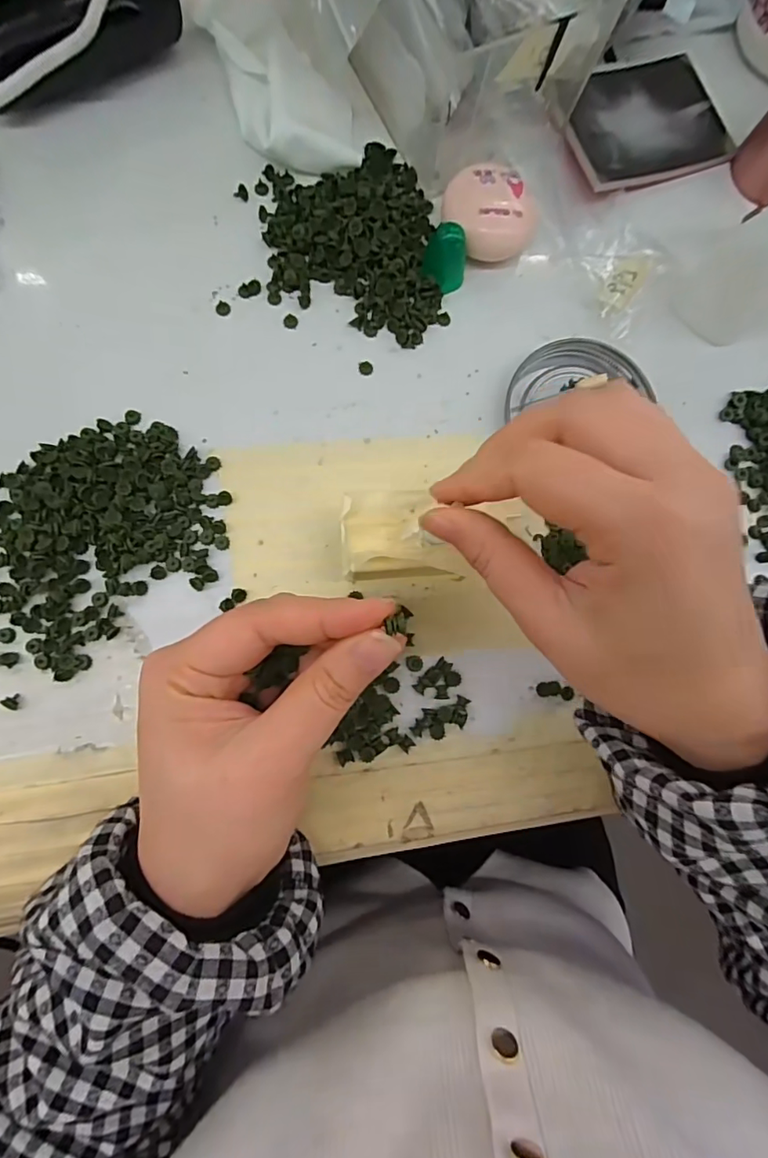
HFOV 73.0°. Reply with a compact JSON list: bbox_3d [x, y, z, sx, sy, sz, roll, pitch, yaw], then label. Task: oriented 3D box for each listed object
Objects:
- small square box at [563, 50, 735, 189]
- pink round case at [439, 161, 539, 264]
[{"bbox_3d":[0.145,-0.262,0.290,0.103,0.010,0.079,-23,87,-7],"label":"small square box"},{"bbox_3d":[0.054,-0.188,0.268,0.047,0.019,0.036,43,82,0],"label":"pink round case"}]

